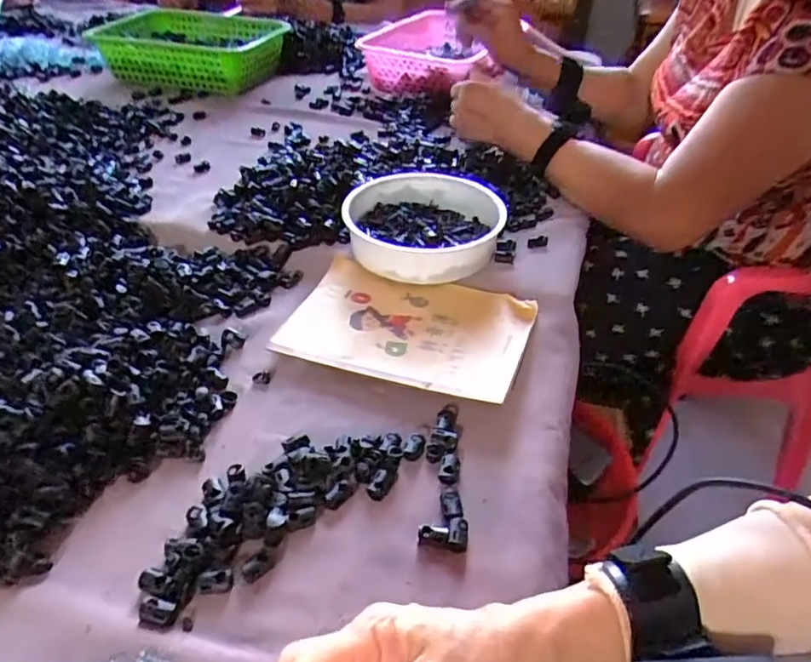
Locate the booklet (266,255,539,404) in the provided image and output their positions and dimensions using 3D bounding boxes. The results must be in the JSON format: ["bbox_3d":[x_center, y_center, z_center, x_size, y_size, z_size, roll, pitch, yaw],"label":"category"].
[{"bbox_3d":[0.002,-0.004,0.528,0.204,0.013,0.141,14,42,15],"label":"booklet"}]

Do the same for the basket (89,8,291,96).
[{"bbox_3d":[-0.369,-0.484,0.994,0.303,0.065,0.200,11,43,10],"label":"basket"}]

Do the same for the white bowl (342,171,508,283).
[{"bbox_3d":[0.019,-0.109,0.609,0.156,0.043,0.157,1,40,-1],"label":"white bowl"}]

